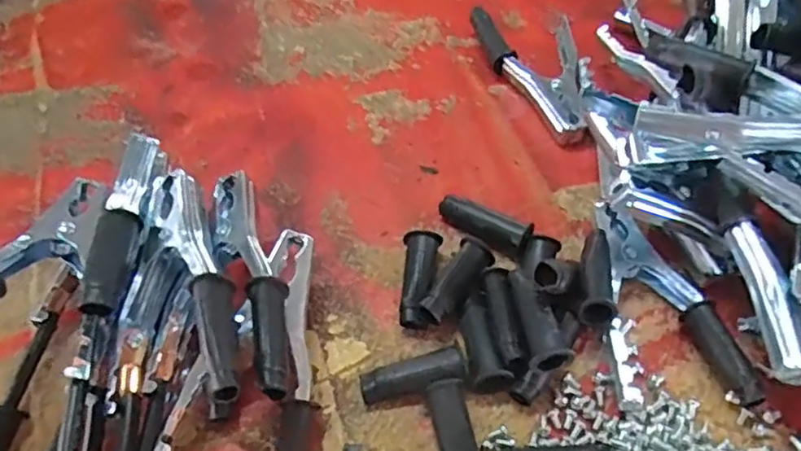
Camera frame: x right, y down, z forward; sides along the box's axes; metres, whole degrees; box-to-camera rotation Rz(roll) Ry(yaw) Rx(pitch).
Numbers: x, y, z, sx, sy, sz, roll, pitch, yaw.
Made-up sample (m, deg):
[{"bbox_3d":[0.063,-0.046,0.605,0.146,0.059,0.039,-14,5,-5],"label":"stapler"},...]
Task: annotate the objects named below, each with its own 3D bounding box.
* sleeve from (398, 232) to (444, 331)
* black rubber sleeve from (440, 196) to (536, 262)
[{"bbox_3d":[0.011,0.033,0.397,0.022,0.022,0.064,8,55,6],"label":"sleeve"},{"bbox_3d":[0.055,0.000,0.420,0.064,0.020,0.022,29,60,19],"label":"black rubber sleeve"}]

